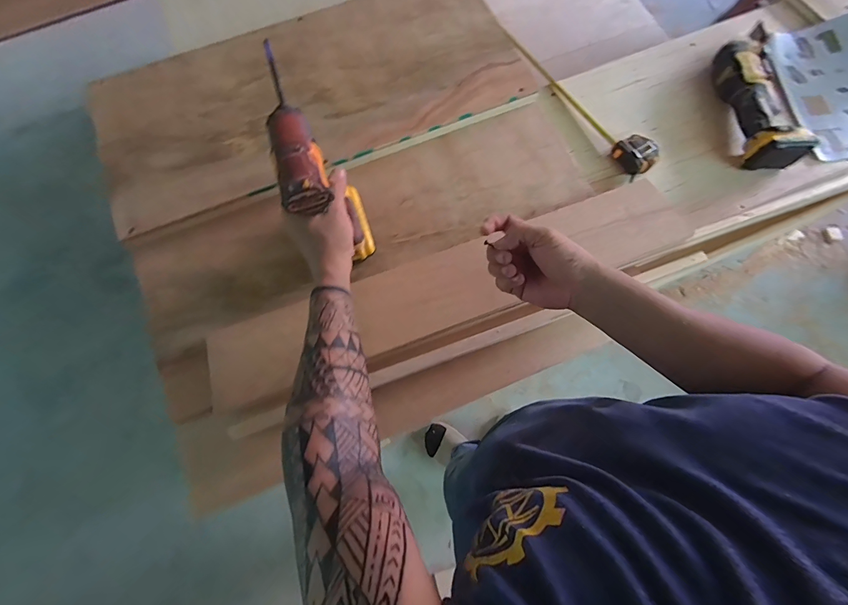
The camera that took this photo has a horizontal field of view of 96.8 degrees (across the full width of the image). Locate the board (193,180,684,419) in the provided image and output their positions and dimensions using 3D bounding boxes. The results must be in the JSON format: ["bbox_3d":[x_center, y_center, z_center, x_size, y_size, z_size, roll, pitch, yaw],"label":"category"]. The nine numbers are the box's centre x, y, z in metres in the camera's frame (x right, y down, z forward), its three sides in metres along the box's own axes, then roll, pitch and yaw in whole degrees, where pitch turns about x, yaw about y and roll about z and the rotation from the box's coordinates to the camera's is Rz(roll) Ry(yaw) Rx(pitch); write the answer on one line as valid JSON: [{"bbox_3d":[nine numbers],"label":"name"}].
[{"bbox_3d":[0.048,-0.029,0.588,0.748,0.032,0.167,-20,76,-6],"label":"board"}]

